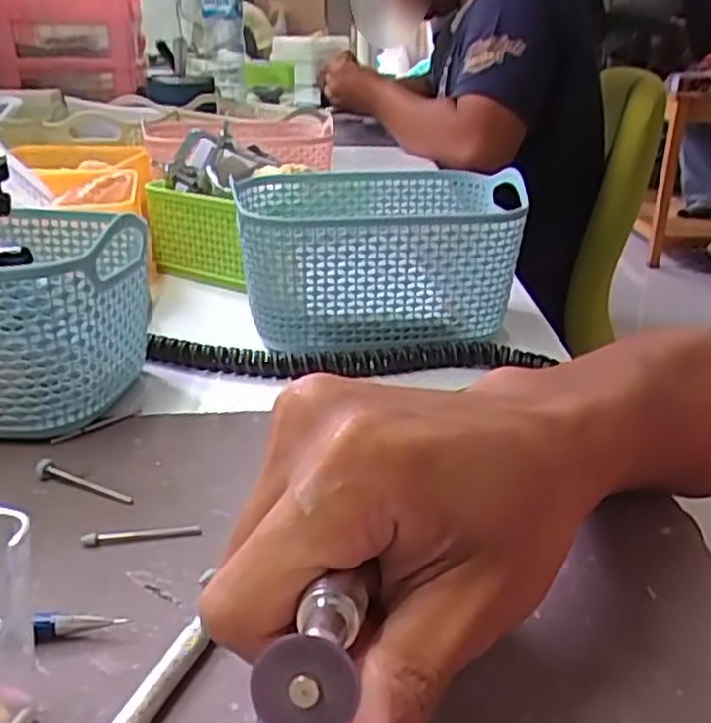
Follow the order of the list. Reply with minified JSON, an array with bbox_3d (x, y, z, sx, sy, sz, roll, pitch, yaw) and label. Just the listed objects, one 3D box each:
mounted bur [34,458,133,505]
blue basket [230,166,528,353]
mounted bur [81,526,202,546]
[{"bbox_3d":[-0.111,0.048,0.316,0.048,0.007,0.007,10,26,22],"label":"mounted bur"},{"bbox_3d":[0.014,-0.065,0.480,0.162,0.082,0.119,-4,25,-8],"label":"blue basket"},{"bbox_3d":[-0.079,0.064,0.286,0.042,0.005,0.004,-6,25,-11],"label":"mounted bur"}]

